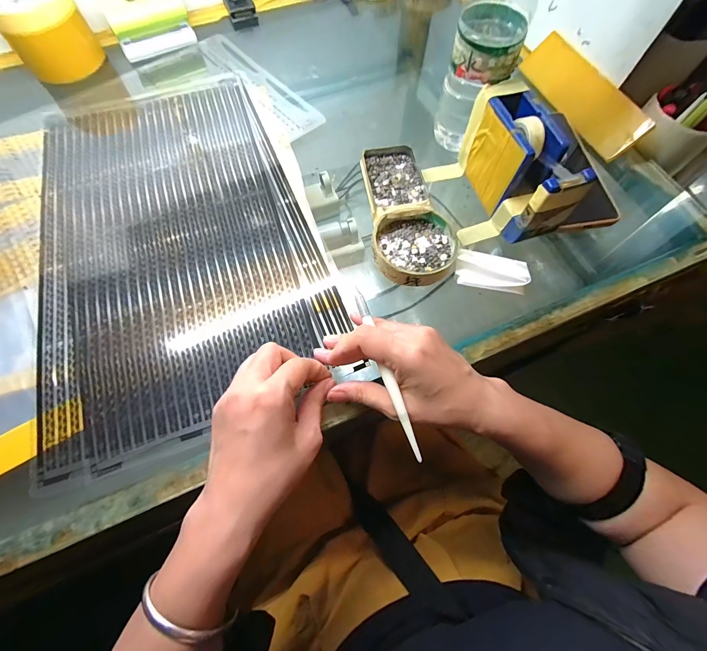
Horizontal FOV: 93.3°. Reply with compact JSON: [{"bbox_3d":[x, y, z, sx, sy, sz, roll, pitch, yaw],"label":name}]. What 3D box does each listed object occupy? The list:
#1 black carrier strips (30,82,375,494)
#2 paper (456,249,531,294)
[{"bbox_3d":[-0.181,-0.104,0.349,0.265,0.006,0.428,-18,69,-8],"label":"black carrier strips"},{"bbox_3d":[0.134,-0.055,0.323,0.066,0.011,0.042,10,68,3],"label":"paper"}]

